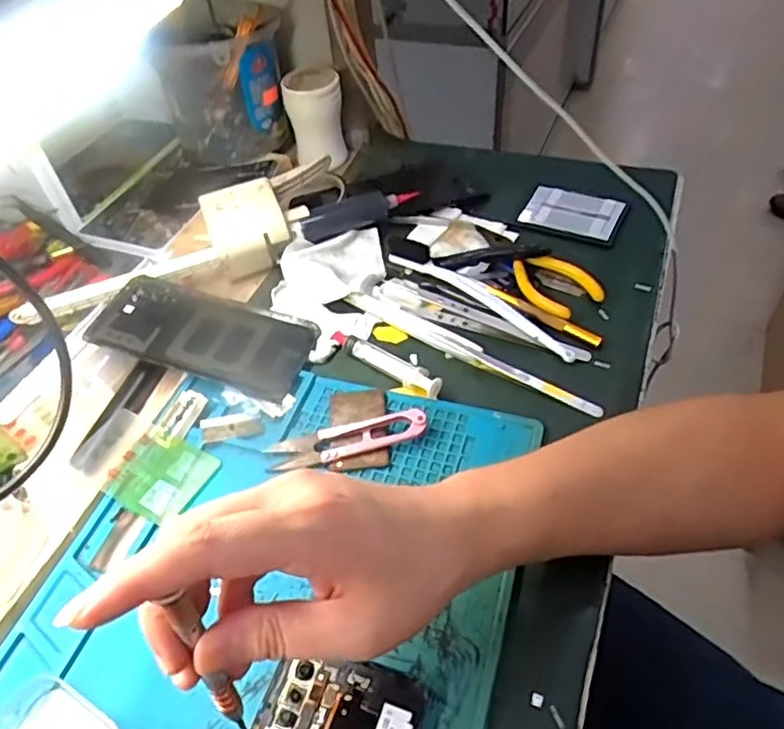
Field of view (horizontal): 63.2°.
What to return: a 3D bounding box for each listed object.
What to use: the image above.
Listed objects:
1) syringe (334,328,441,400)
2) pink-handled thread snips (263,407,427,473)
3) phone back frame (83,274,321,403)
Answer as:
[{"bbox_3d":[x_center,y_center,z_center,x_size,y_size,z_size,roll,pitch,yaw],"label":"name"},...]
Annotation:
[{"bbox_3d":[-0.006,-0.003,0.448,0.094,0.011,0.015,29,57,26],"label":"syringe"},{"bbox_3d":[-0.030,0.045,0.403,0.099,0.015,0.028,-14,49,-7],"label":"pink-handled thread snips"},{"bbox_3d":[-0.139,-0.022,0.469,0.157,0.009,0.069,17,55,9],"label":"phone back frame"}]

